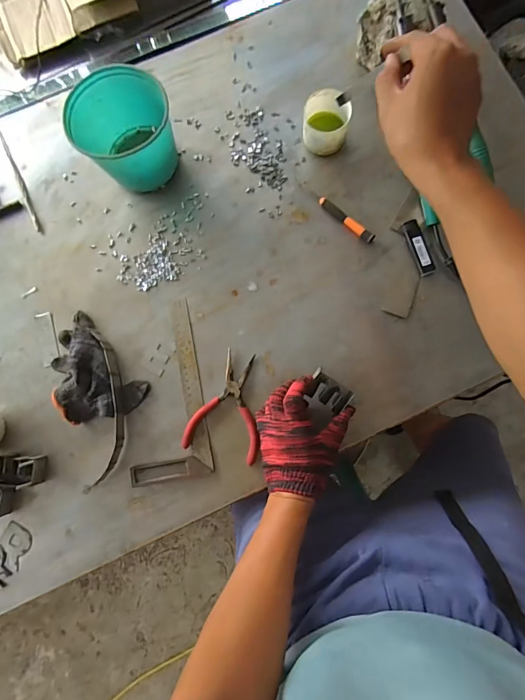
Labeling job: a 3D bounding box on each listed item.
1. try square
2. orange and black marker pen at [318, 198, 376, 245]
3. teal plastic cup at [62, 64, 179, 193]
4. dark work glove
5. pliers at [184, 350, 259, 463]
[{"bbox_3d":[-0.142,0.058,0.545,0.112,0.009,0.247,-10,83,1],"label":"try square"},{"bbox_3d":[0.121,-0.188,0.557,0.096,0.011,0.015,39,86,6],"label":"orange and black marker pen"},{"bbox_3d":[-0.188,-0.302,0.542,0.127,0.104,0.130,0,83,2],"label":"teal plastic cup"},{"bbox_3d":[-0.249,0.036,0.539,0.109,0.039,0.157,-44,83,-3],"label":"dark work glove"},{"bbox_3d":[-0.042,0.075,0.534,0.101,0.014,0.143,16,84,4],"label":"pliers"}]

